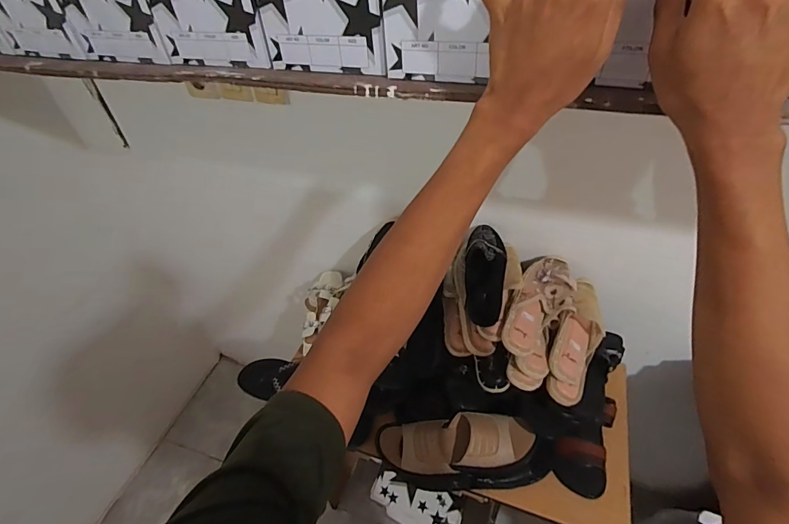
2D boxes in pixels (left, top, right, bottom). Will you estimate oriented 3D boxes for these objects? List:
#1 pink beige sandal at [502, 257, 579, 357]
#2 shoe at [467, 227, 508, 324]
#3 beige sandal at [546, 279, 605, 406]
[{"bbox_3d":[0.288,0.076,0.796,0.096,0.047,0.257,19,50,23],"label":"pink beige sandal"},{"bbox_3d":[0.179,0.013,0.805,0.080,0.059,0.225,4,63,10],"label":"shoe"},{"bbox_3d":[0.349,0.141,0.774,0.075,0.073,0.249,18,66,22],"label":"beige sandal"}]

